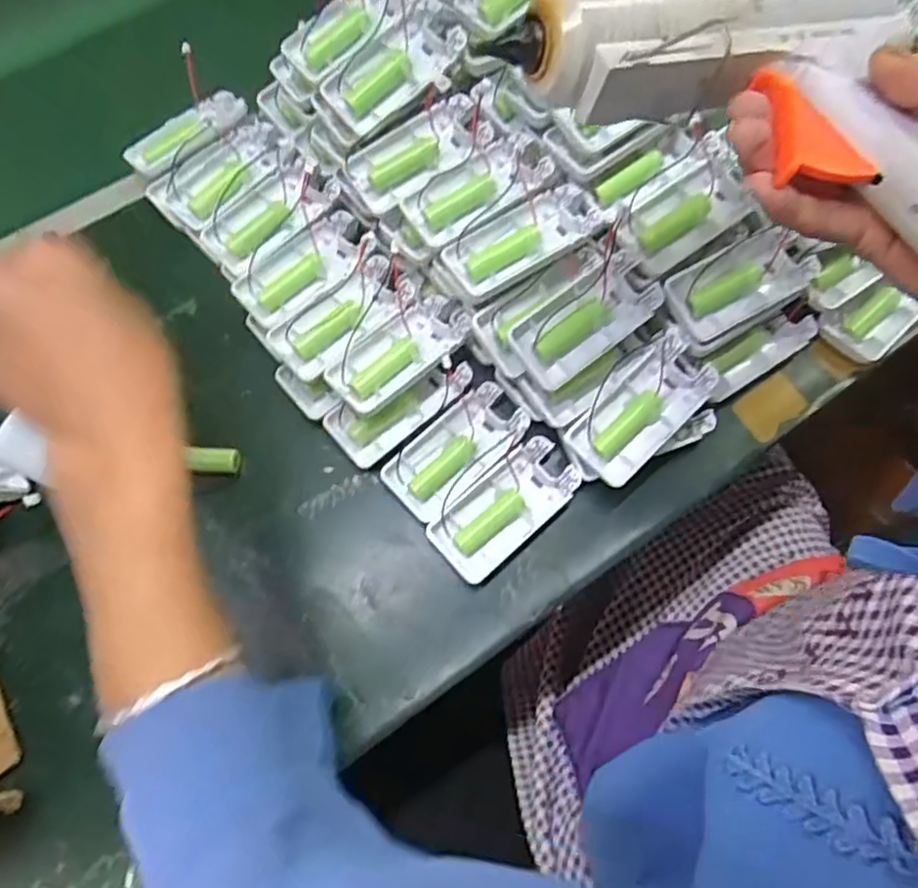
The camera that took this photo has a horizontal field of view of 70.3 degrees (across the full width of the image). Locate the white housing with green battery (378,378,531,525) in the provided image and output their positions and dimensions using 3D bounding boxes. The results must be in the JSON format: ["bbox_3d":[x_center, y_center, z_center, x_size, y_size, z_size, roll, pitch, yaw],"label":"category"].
[{"bbox_3d":[-0.002,0.004,0.414,0.046,0.020,0.095,42,75,14],"label":"white housing with green battery"}]

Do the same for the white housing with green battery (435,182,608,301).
[{"bbox_3d":[0.044,-0.126,0.400,0.102,0.022,0.045,-30,72,-11],"label":"white housing with green battery"}]

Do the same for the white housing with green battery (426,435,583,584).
[{"bbox_3d":[0.028,0.038,0.399,0.094,0.014,0.045,-40,74,-14],"label":"white housing with green battery"}]

